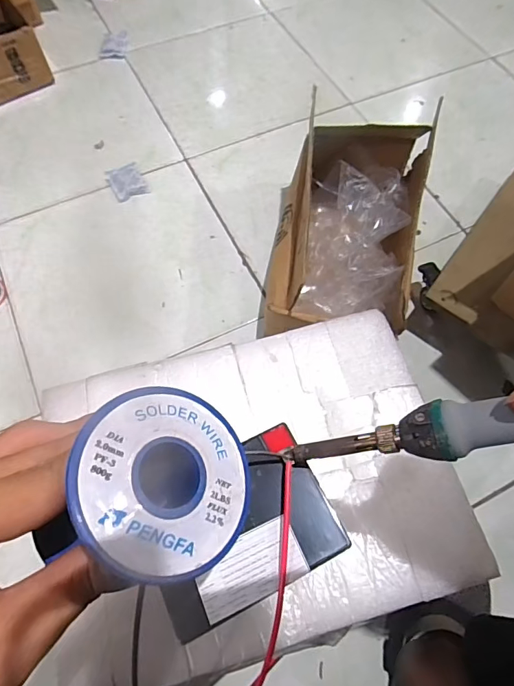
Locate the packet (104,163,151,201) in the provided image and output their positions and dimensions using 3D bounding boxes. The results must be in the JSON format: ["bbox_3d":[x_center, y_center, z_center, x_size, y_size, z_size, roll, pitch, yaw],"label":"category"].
[{"bbox_3d":[-0.255,-0.315,0.856,0.065,0.016,0.077,-25,68,-11],"label":"packet"}]

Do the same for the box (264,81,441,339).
[{"bbox_3d":[0.145,-0.200,0.714,0.210,0.179,0.407,9,66,4],"label":"box"}]

